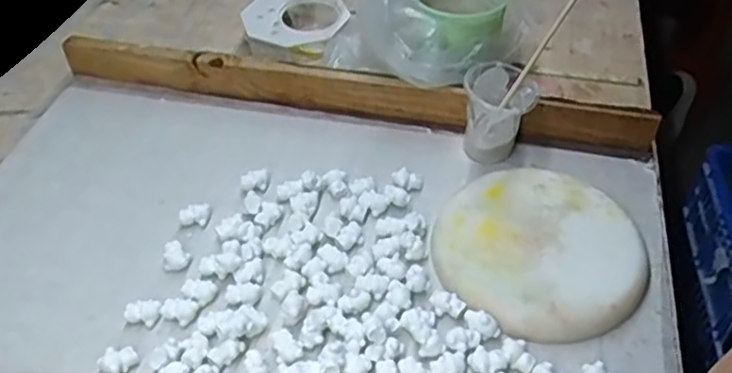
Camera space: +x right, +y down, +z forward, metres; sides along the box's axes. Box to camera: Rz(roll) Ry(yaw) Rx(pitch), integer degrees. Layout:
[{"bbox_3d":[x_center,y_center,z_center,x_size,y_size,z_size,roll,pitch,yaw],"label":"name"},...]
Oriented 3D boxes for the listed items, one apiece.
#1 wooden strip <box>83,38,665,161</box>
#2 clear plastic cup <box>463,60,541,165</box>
[{"bbox_3d":[-0.019,-0.091,0.647,0.572,0.047,0.023,8,48,9],"label":"wooden strip"},{"bbox_3d":[0.119,-0.065,0.599,0.060,0.076,0.068,7,48,8],"label":"clear plastic cup"}]

